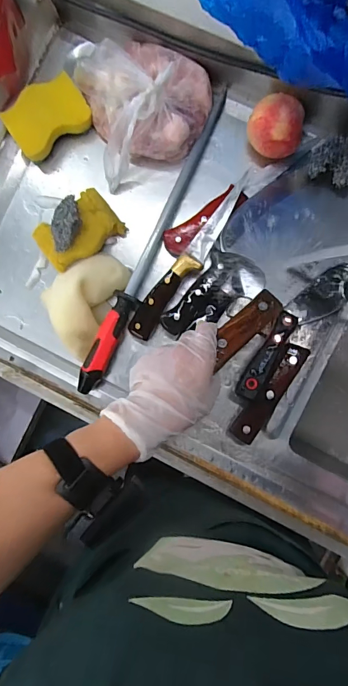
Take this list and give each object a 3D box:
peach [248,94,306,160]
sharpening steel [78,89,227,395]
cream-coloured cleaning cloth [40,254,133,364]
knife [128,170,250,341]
[{"bbox_3d":[0.123,-0.259,0.481,0.062,0.058,0.062,6,89,6],"label":"peach"},{"bbox_3d":[-0.024,-0.130,0.510,0.032,0.039,0.421,27,91,6],"label":"sharpening steel"},{"bbox_3d":[-0.124,-0.061,0.512,0.091,0.039,0.139,34,92,6],"label":"cream-coloured cleaning cloth"},{"bbox_3d":[0.020,-0.105,0.492,0.031,0.015,0.235,38,92,6],"label":"knife"}]

